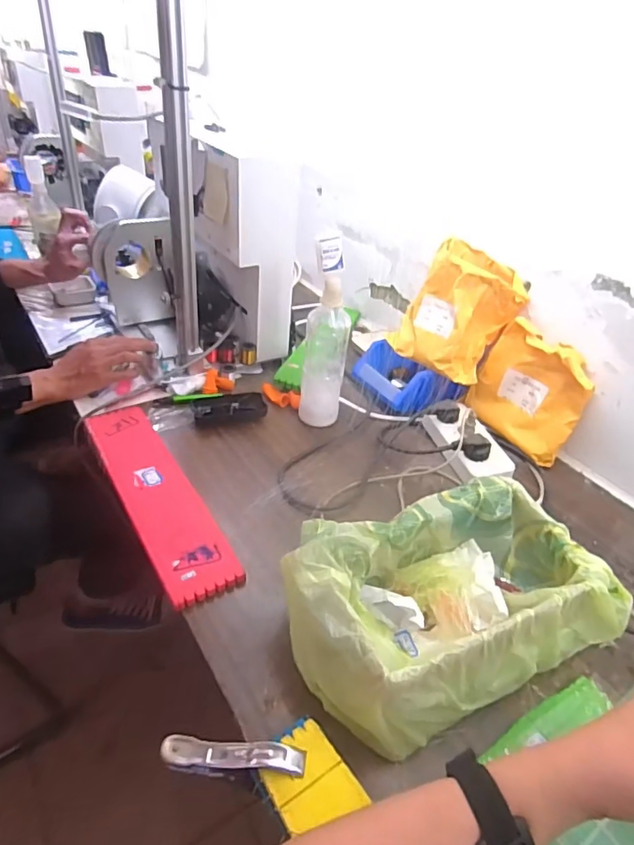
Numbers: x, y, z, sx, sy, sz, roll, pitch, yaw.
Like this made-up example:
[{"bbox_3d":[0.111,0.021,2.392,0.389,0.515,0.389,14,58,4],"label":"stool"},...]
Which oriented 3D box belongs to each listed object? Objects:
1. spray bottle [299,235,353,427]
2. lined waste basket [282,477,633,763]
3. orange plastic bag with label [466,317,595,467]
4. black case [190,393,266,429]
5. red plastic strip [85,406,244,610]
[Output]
[{"bbox_3d":[0.012,-0.116,0.726,0.057,0.262,0.050,32,44,30],"label":"spray bottle"},{"bbox_3d":[0.132,0.170,0.494,0.291,0.108,0.169,-14,41,-24],"label":"lined waste basket"},{"bbox_3d":[0.308,-0.048,0.760,0.027,0.156,0.167,-7,40,-38],"label":"orange plastic bag with label"},{"bbox_3d":[-0.134,-0.022,0.789,0.109,0.022,0.044,-11,40,-21],"label":"black case"},{"bbox_3d":[-0.205,0.081,0.648,0.086,0.015,0.349,-18,43,-29],"label":"red plastic strip"}]

